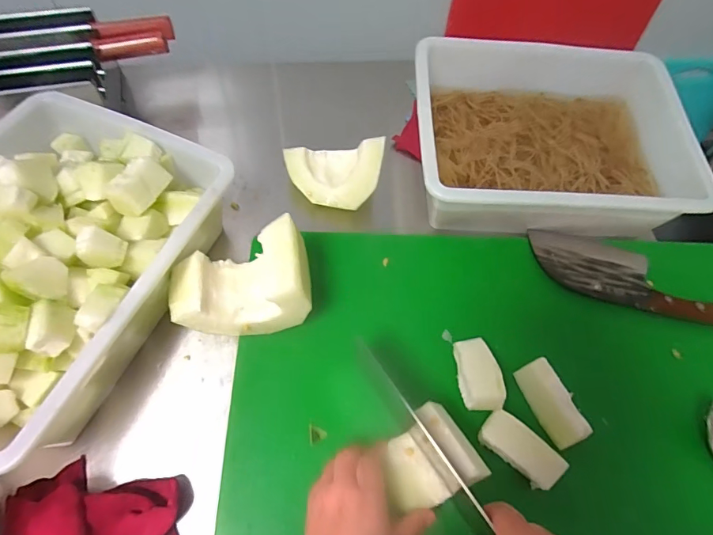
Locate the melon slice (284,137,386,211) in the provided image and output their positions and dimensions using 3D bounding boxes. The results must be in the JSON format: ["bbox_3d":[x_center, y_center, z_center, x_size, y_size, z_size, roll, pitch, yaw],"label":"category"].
[{"bbox_3d":[-0.026,-0.123,0.617,0.135,0.050,0.086,-2,91,12],"label":"melon slice"}]

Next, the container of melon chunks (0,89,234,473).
[{"bbox_3d":[-0.328,-0.012,0.469,0.266,0.125,0.348,22,62,8],"label":"container of melon chunks"}]

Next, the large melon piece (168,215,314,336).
[{"bbox_3d":[-0.123,0.019,0.471,0.144,0.096,0.087,-7,62,-8],"label":"large melon piece"}]

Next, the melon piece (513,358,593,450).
[{"bbox_3d":[0.206,0.144,0.471,0.030,0.040,0.086,-18,64,-13],"label":"melon piece"}]

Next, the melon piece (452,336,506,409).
[{"bbox_3d":[0.129,0.110,0.470,0.040,0.021,0.085,3,37,-2],"label":"melon piece"}]

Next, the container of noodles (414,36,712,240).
[{"bbox_3d":[0.255,-0.182,0.615,0.355,0.095,0.288,3,61,-3],"label":"container of noodles"}]

